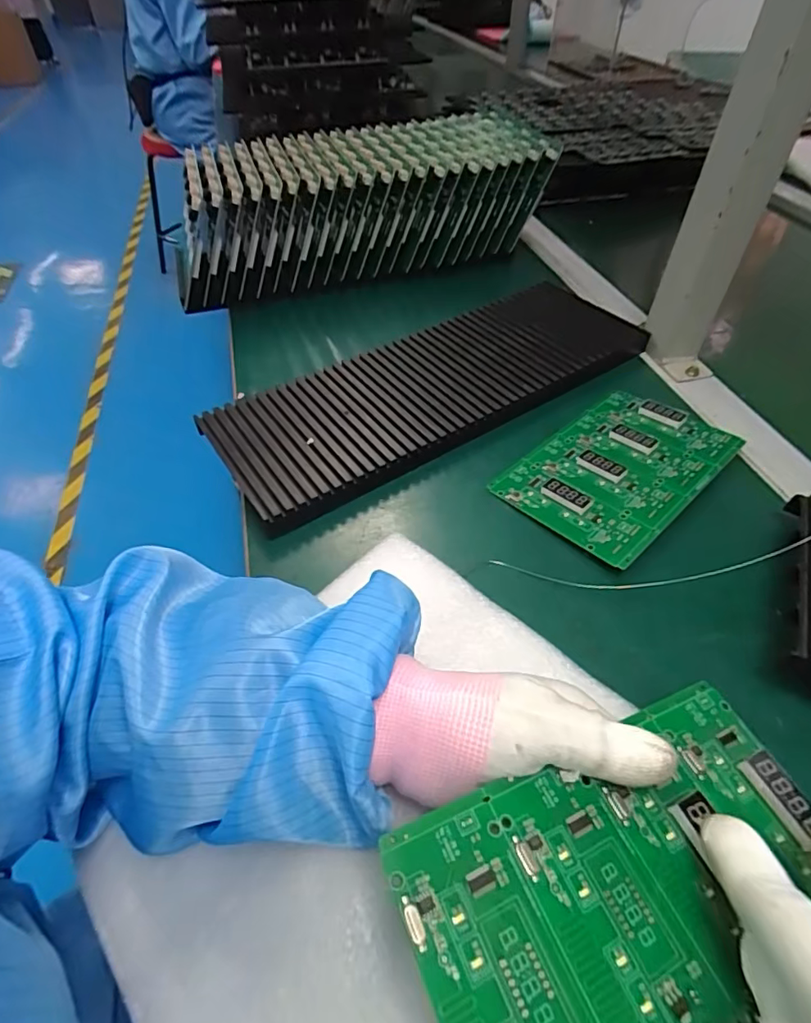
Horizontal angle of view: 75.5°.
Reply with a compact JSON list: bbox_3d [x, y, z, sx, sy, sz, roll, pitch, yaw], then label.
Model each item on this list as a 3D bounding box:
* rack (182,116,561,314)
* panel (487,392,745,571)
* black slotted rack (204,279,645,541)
[{"bbox_3d":[-0.064,-0.365,0.623,0.417,0.104,0.187,-20,51,-16],"label":"rack"},{"bbox_3d":[0.168,-0.037,0.414,0.176,0.013,0.118,-35,57,-26],"label":"panel"},{"bbox_3d":[0.027,-0.117,0.475,0.393,0.029,0.139,-27,54,-21],"label":"black slotted rack"}]

